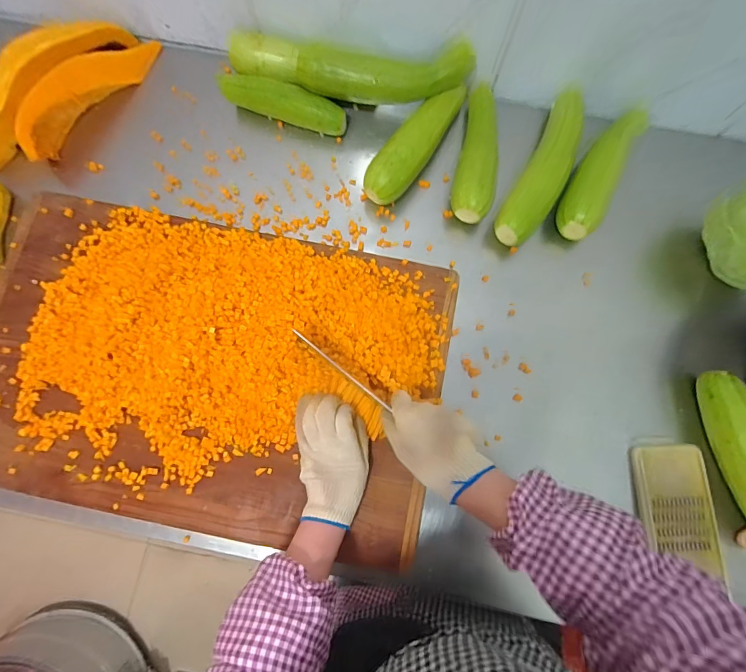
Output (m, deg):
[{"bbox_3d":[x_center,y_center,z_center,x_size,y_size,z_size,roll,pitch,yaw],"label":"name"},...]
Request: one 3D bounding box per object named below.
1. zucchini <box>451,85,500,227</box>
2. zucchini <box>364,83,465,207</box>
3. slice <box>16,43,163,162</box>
[{"bbox_3d":[0.169,-0.298,0.600,0.064,0.056,0.238,12,80,2],"label":"zucchini"},{"bbox_3d":[0.072,-0.312,0.623,0.067,0.076,0.252,37,82,6],"label":"zucchini"},{"bbox_3d":[-0.470,-0.408,0.625,0.046,0.071,0.289,34,82,5],"label":"slice"}]

